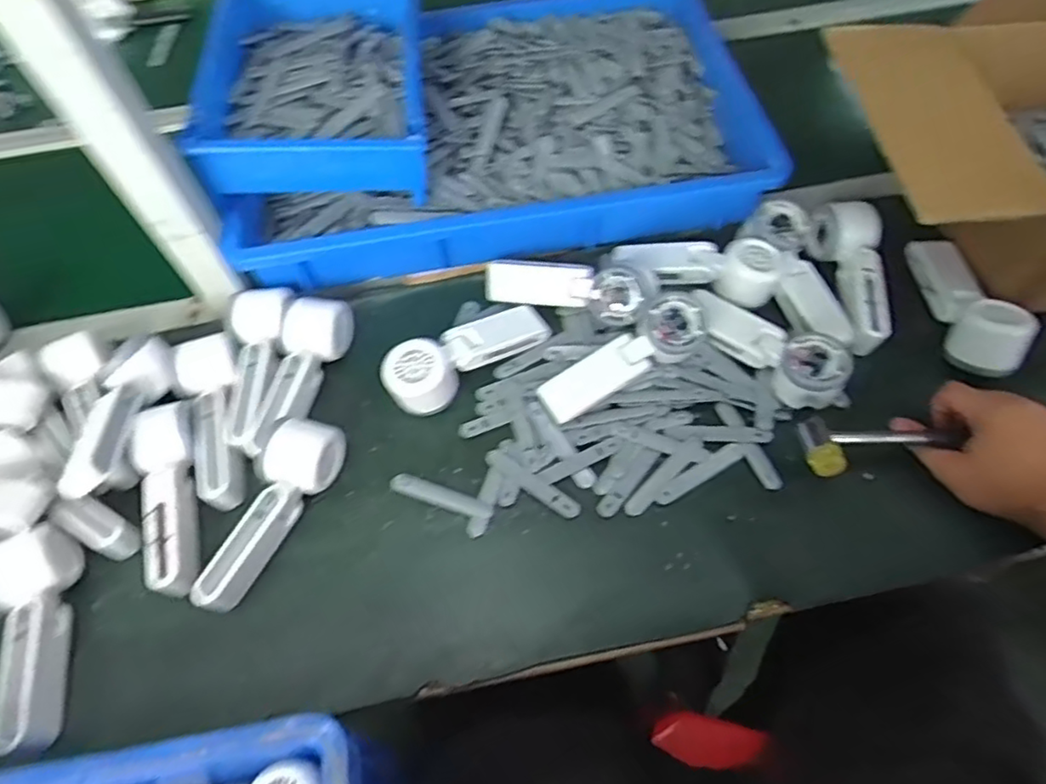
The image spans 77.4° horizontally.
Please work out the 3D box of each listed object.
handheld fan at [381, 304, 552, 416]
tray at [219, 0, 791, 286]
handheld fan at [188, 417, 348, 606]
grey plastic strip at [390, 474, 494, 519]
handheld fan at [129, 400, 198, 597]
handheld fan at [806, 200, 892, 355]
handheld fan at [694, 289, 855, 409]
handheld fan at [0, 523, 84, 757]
[{"bbox_3d":[-0.052,-0.042,0.629,0.169,0.047,0.056,-31,62,-15],"label":"handheld fan"},{"bbox_3d":[-0.034,-0.318,0.755,0.557,0.073,0.391,-8,59,-2],"label":"tray"},{"bbox_3d":[-0.214,0.102,0.561,0.055,0.059,0.173,16,61,12],"label":"handheld fan"},{"bbox_3d":[-0.073,0.093,0.587,0.098,0.004,0.016,17,61,13],"label":"grey plastic strip"},{"bbox_3d":[-0.309,0.092,0.568,0.053,0.054,0.166,-12,59,-4],"label":"handheld fan"},{"bbox_3d":[0.337,-0.123,0.659,0.064,0.050,0.167,-2,59,2],"label":"handheld fan"},{"bbox_3d":[0.237,-0.048,0.636,0.063,0.048,0.174,-36,63,-17],"label":"handheld fan"},{"bbox_3d":[-0.397,0.192,0.516,0.057,0.059,0.167,-10,59,-2],"label":"handheld fan"}]

